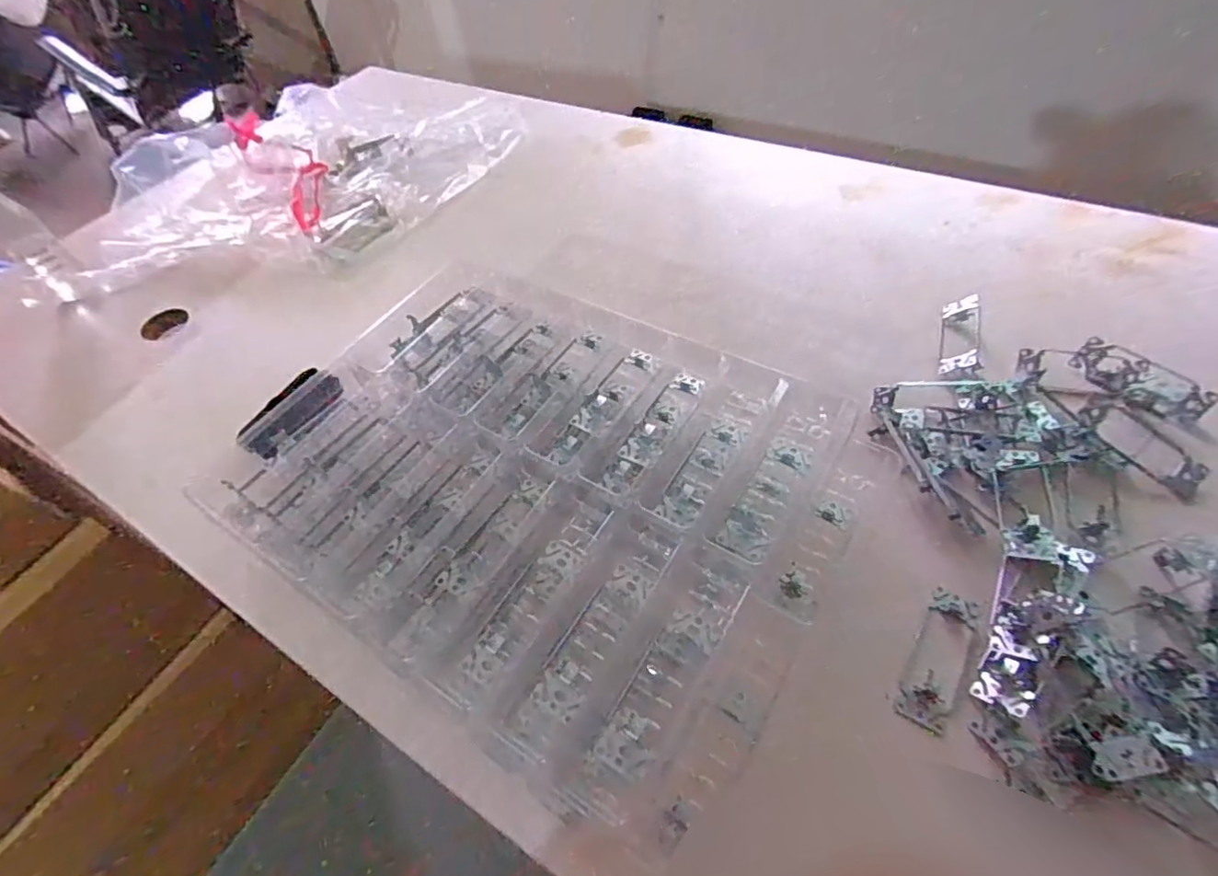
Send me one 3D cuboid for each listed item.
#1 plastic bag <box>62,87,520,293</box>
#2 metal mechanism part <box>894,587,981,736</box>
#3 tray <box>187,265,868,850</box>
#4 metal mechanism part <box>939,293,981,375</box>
[{"bbox_3d":[-0.460,-0.426,0.880,0.618,0.076,0.447,-4,54,3],"label":"plastic bag"},{"bbox_3d":[0.242,0.160,0.413,0.034,0.012,0.105,26,61,23],"label":"metal mechanism part"},{"bbox_3d":[-0.058,0.030,0.477,0.471,0.066,0.364,26,61,22],"label":"tray"},{"bbox_3d":[0.363,-0.108,0.582,0.011,0.041,0.102,36,54,-20],"label":"metal mechanism part"}]

